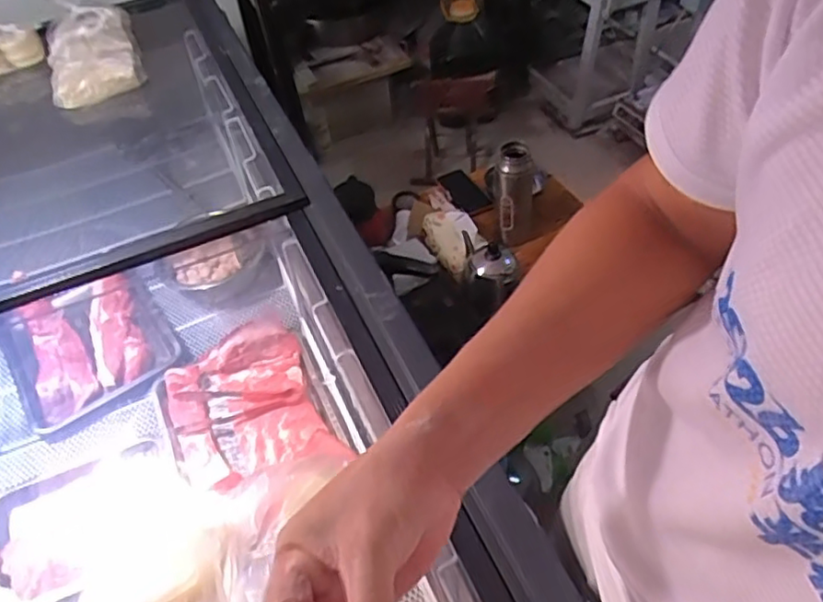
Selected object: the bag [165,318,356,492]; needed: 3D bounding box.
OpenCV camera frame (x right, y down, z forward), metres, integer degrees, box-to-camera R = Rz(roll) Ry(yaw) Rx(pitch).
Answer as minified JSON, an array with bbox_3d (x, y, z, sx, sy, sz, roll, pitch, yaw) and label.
[{"bbox_3d":[-0.290,0.195,1.133,0.252,0.078,0.309,-21,50,-12],"label":"bag"}]

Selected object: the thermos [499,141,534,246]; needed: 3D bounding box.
[{"bbox_3d":[0.222,-0.218,1.357,0.072,0.229,0.066,2,49,9],"label":"thermos"}]

